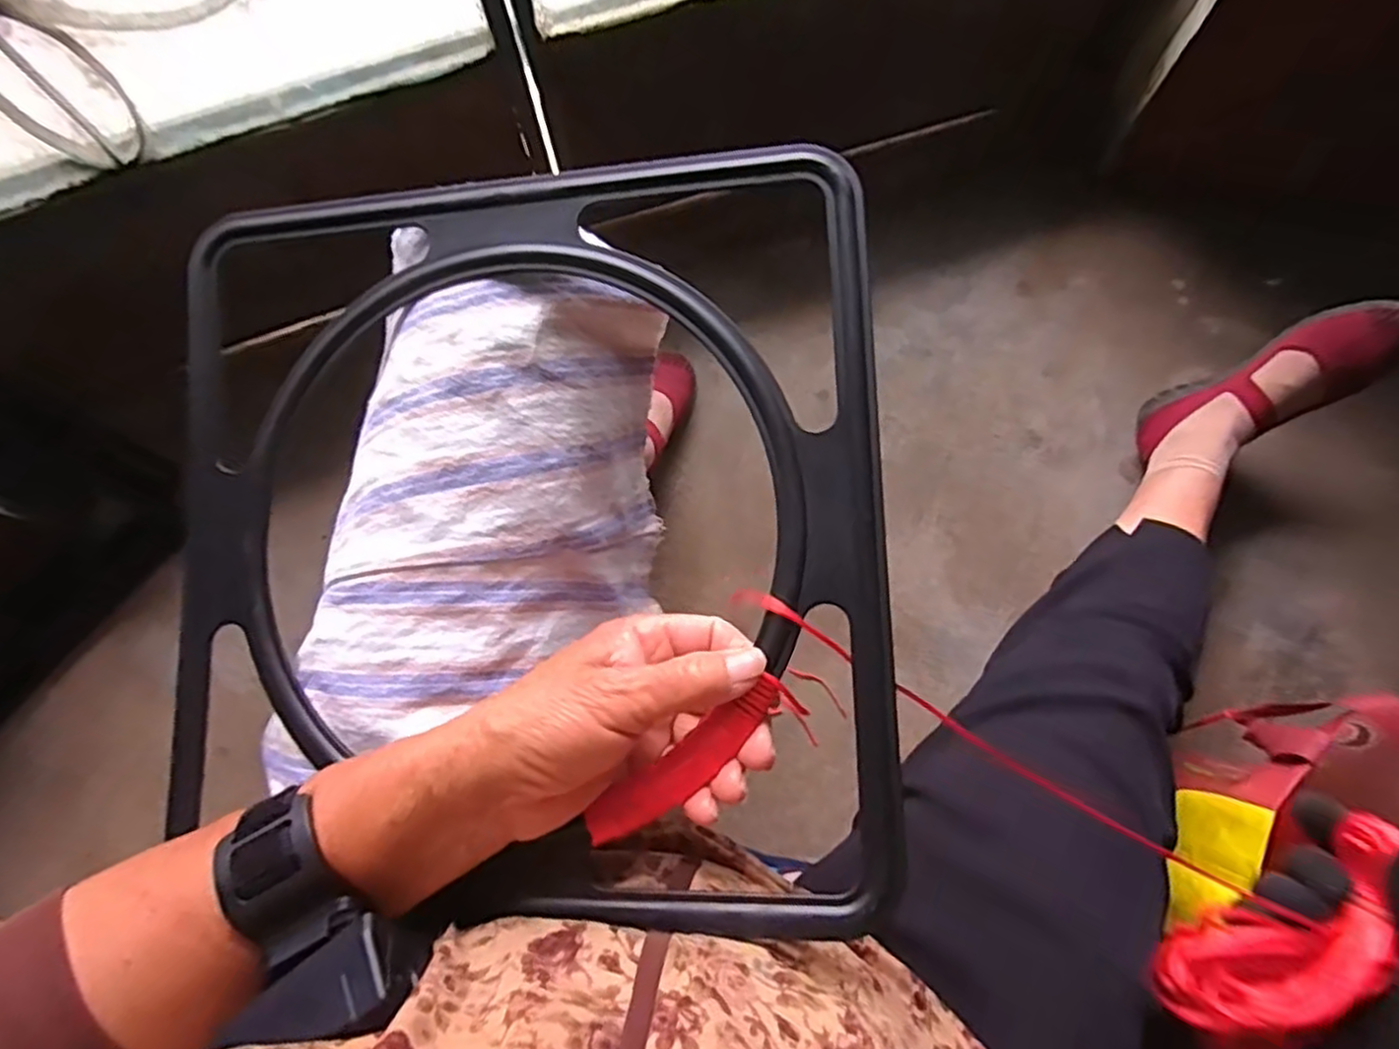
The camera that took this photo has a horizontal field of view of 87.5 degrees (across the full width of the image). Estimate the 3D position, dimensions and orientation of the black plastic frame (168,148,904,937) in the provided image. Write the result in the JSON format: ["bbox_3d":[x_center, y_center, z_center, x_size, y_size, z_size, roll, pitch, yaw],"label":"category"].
[{"bbox_3d":[-0.089,0.001,0.319,0.327,0.024,0.322,-3,83,10],"label":"black plastic frame"}]

